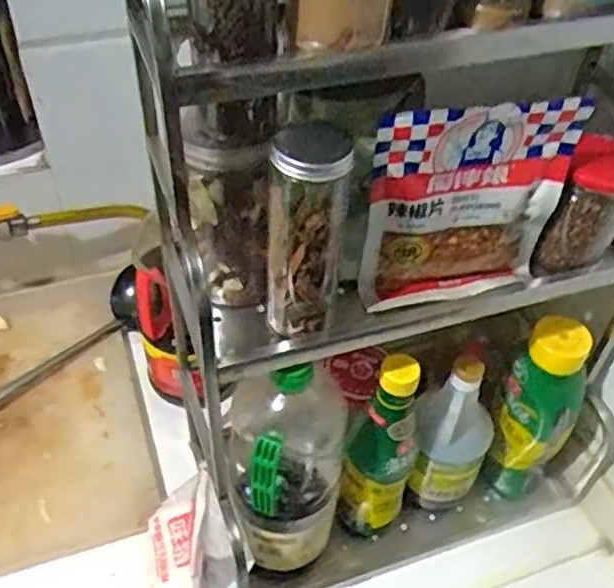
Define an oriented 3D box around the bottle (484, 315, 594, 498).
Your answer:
[{"bbox_3d":[0.237,0.131,0.750,0.074,0.245,0.059,12,48,8],"label":"bottle"}]

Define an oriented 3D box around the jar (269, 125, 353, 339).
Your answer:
[{"bbox_3d":[-0.001,-0.041,0.499,0.055,0.159,0.059,4,47,0],"label":"jar"}]

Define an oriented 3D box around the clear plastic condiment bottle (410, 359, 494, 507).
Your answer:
[{"bbox_3d":[0.147,0.159,0.733,0.076,0.218,0.058,19,49,14],"label":"clear plastic condiment bottle"}]

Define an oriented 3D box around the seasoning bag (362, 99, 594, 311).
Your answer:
[{"bbox_3d":[0.121,-0.062,0.528,0.152,0.169,0.023,-9,48,-11],"label":"seasoning bag"}]

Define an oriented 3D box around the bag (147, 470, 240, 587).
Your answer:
[{"bbox_3d":[-0.118,0.237,0.680,0.082,0.132,0.115,-11,49,-13],"label":"bag"}]

